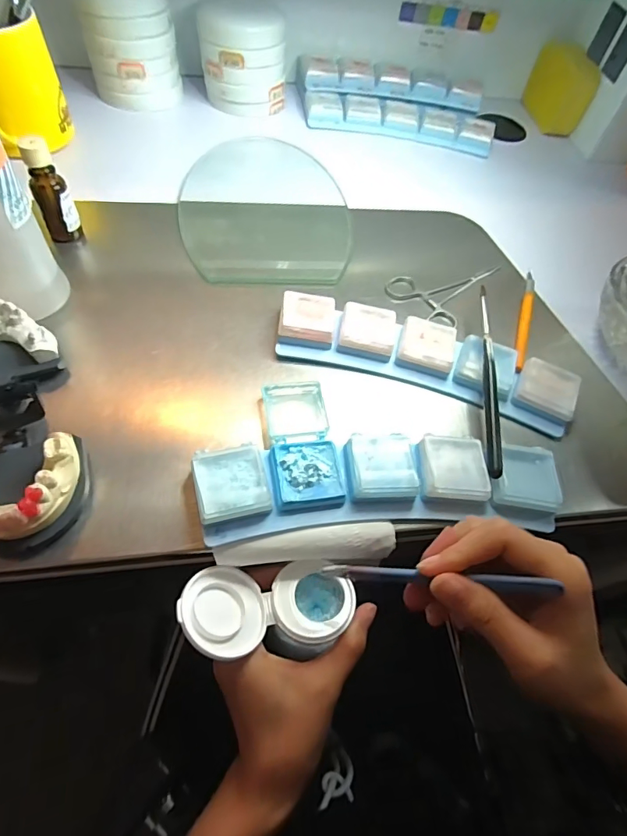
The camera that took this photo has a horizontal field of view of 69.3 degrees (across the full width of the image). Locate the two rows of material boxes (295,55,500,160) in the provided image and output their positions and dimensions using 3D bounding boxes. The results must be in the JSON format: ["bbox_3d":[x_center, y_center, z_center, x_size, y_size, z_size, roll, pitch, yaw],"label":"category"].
[{"bbox_3d":[0.097,-0.379,0.551,0.245,0.043,0.113,9,57,-2],"label":"two rows of material boxes"}]

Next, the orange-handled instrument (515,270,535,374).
[{"bbox_3d":[0.180,-0.086,0.386,0.008,0.010,0.136,22,58,6],"label":"orange-handled instrument"}]

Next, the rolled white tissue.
[{"bbox_3d":[-0.003,0.076,0.273,0.104,0.020,0.020,1,58,-7],"label":"rolled white tissue"}]

